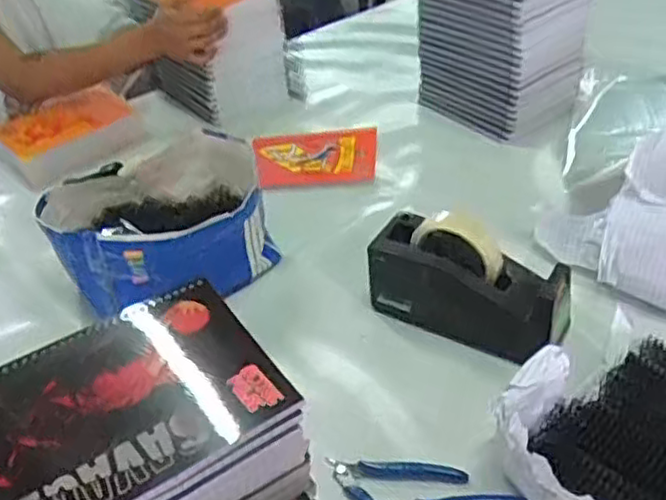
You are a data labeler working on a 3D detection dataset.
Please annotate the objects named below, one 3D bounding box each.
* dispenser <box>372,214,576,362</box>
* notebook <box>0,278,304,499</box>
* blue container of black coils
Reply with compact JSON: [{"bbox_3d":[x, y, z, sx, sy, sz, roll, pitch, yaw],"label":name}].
[{"bbox_3d":[0.141,0.030,0.717,0.200,0.105,0.074,18,47,28],"label":"dispenser"},{"bbox_3d":[-0.138,0.097,0.417,0.198,0.013,0.141,-27,44,-21],"label":"notebook"},{"bbox_3d":[-0.193,-0.025,0.810,0.249,0.127,0.190,-20,42,-14],"label":"blue container of black coils"}]

